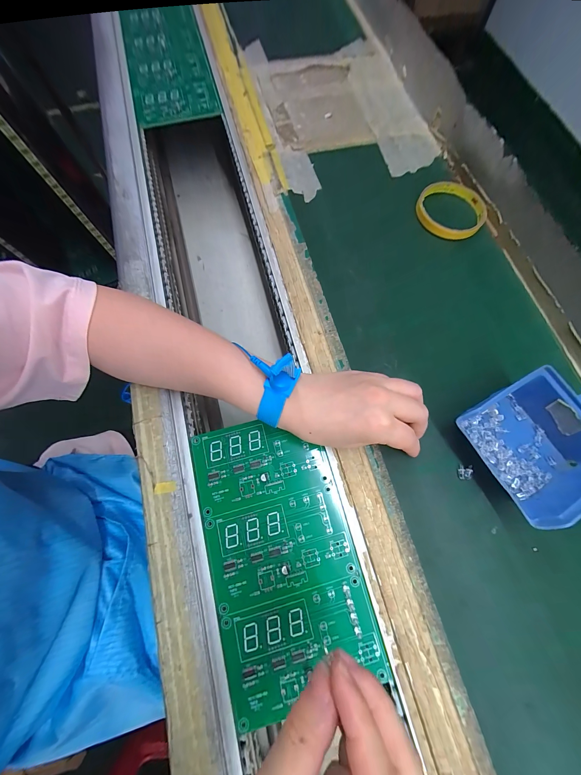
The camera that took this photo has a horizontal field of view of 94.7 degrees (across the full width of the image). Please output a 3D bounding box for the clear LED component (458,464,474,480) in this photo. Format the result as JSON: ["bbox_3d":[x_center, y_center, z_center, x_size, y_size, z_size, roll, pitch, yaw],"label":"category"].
[{"bbox_3d":[0.163,0.079,0.248,0.013,0.004,0.013,9,73,1],"label":"clear LED component"}]

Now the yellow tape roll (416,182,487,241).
[{"bbox_3d":[0.202,-0.224,0.337,0.083,0.019,0.085,0,73,-1],"label":"yellow tape roll"}]

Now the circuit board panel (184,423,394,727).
[{"bbox_3d":[-0.010,0.139,0.240,0.125,0.005,0.220,-14,74,-6],"label":"circuit board panel"}]

